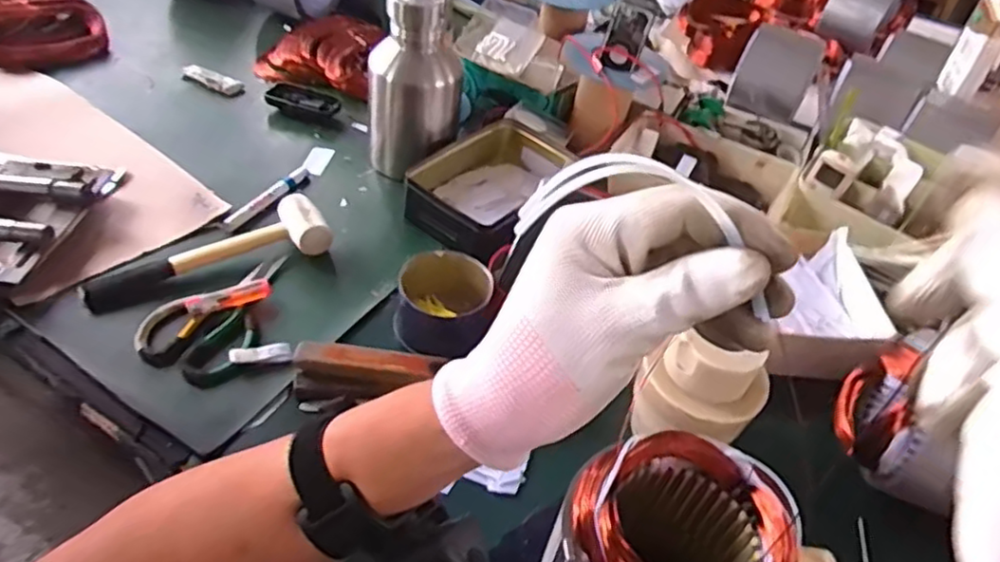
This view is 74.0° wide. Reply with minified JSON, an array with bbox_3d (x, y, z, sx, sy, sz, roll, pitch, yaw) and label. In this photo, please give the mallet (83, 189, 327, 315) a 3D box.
[{"bbox_3d":[-0.323,-0.031,0.740,0.257,0.054,0.083,-17,51,-24],"label":"mallet"}]

